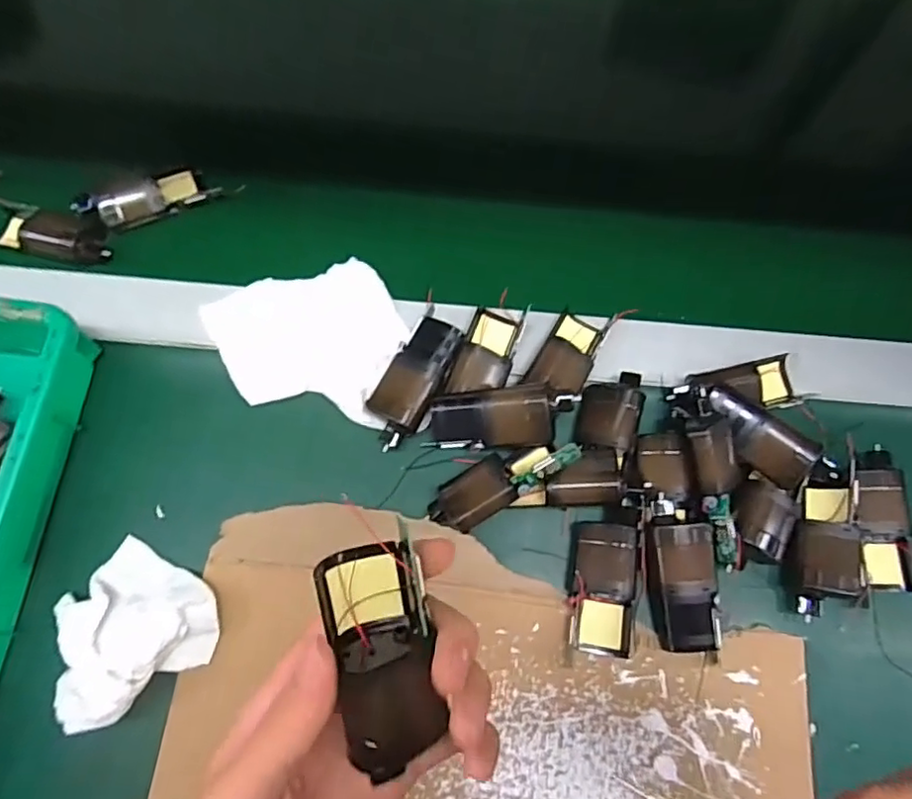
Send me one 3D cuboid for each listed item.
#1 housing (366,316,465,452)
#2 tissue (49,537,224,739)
[{"bbox_3d":[-0.029,-0.012,0.402,0.038,0.020,0.087,28,72,7],"label":"housing"},{"bbox_3d":[-0.187,0.138,0.345,0.083,0.033,0.094,25,71,6],"label":"tissue"}]

